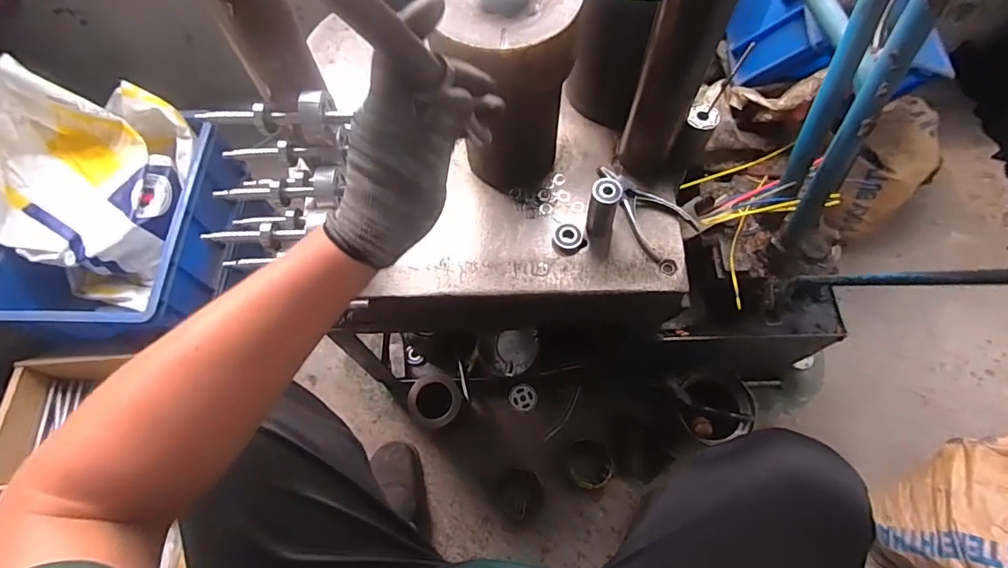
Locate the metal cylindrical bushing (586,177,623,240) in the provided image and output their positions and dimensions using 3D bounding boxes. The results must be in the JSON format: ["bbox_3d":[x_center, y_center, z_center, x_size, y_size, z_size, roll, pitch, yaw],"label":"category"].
[{"bbox_3d":[0.112,-0.084,0.570,0.031,0.074,0.032,-1,66,2],"label":"metal cylindrical bushing"}]

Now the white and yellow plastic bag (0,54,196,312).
[{"bbox_3d":[-0.697,-0.178,0.834,0.279,0.244,0.321,18,68,9],"label":"white and yellow plastic bag"}]

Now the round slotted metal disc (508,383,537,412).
[{"bbox_3d":[0.037,0.217,0.960,0.052,0.008,0.052,-1,66,2],"label":"round slotted metal disc"}]

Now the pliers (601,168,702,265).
[{"bbox_3d":[0.167,-0.097,0.608,0.068,0.016,0.135,-33,69,-12],"label":"pliers"}]

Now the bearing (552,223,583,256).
[{"bbox_3d":[0.075,-0.055,0.594,0.033,0.012,0.040,10,67,6],"label":"bearing"}]

